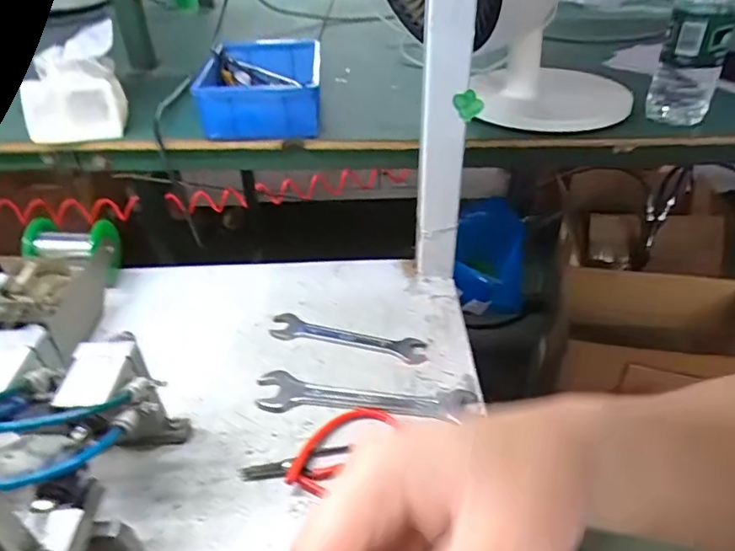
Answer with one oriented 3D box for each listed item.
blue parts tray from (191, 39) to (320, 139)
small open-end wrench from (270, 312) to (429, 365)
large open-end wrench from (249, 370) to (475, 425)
[{"bbox_3d":[-0.126,-0.244,0.662,0.136,0.050,0.245,-2,38,-1],"label":"blue parts tray"},{"bbox_3d":[-0.021,0.060,0.537,0.160,0.011,0.033,10,39,13],"label":"small open-end wrench"},{"bbox_3d":[-0.003,0.109,0.473,0.191,0.011,0.042,5,39,8],"label":"large open-end wrench"}]

